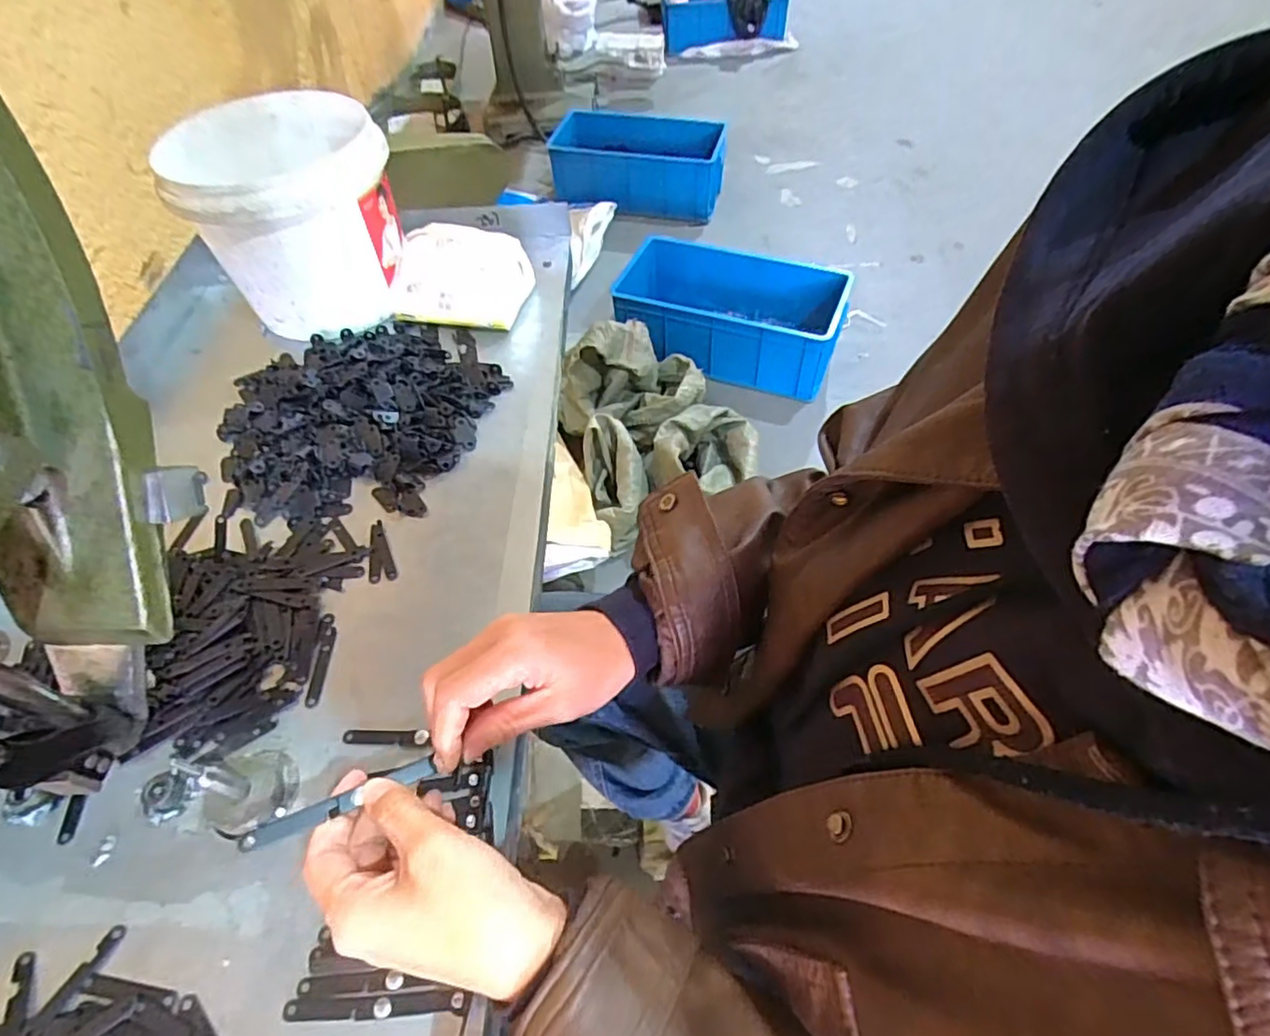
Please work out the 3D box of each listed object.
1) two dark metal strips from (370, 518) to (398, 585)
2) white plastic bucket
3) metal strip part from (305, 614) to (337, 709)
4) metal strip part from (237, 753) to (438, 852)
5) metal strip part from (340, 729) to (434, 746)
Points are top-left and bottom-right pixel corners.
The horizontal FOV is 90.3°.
[{"bbox_3d":[-0.189,0.025,0.465,0.018,0.004,0.055,-20,56,-11],"label":"two dark metal strips"},{"bbox_3d":[-0.316,-0.285,0.604,0.172,0.146,0.183,-24,57,-14],"label":"white plastic bucket"},{"bbox_3d":[-0.206,0.092,0.417,0.012,0.004,0.064,-6,54,-1],"label":"metal strip part"},{"bbox_3d":[-0.133,0.129,0.287,0.081,0.006,0.010,-17,55,-25],"label":"metal strip part"},{"bbox_3d":[-0.151,0.133,0.385,0.053,0.005,0.010,1,55,3],"label":"metal strip part"}]

